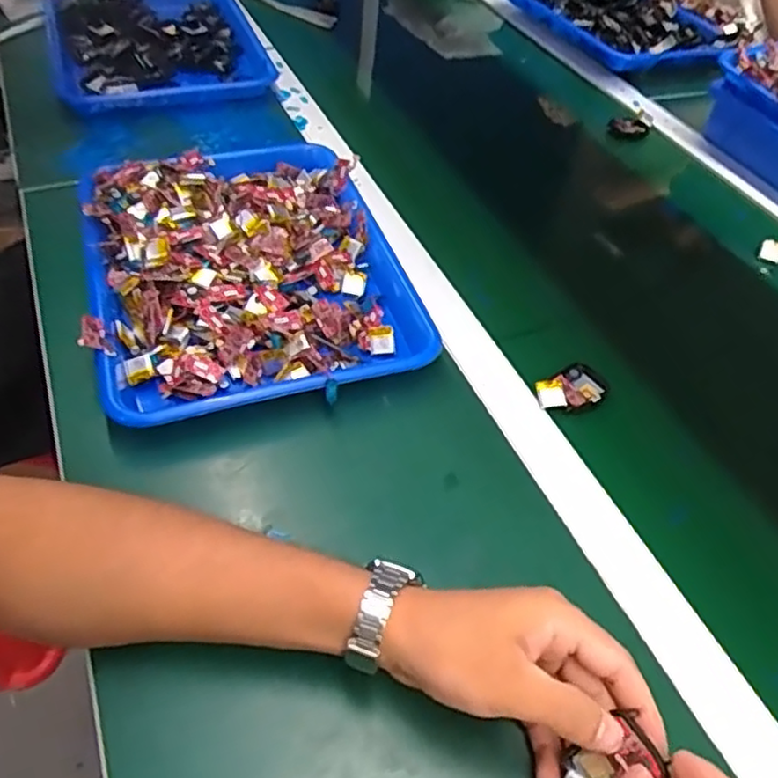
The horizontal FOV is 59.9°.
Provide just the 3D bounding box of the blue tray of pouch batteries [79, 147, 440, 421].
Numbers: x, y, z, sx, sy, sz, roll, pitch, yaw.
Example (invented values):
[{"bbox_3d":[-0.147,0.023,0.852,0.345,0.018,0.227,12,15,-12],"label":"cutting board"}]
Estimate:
[{"bbox_3d":[-0.120,-0.117,0.574,0.251,0.047,0.321,-11,50,-15],"label":"blue tray of pouch batteries"}]

